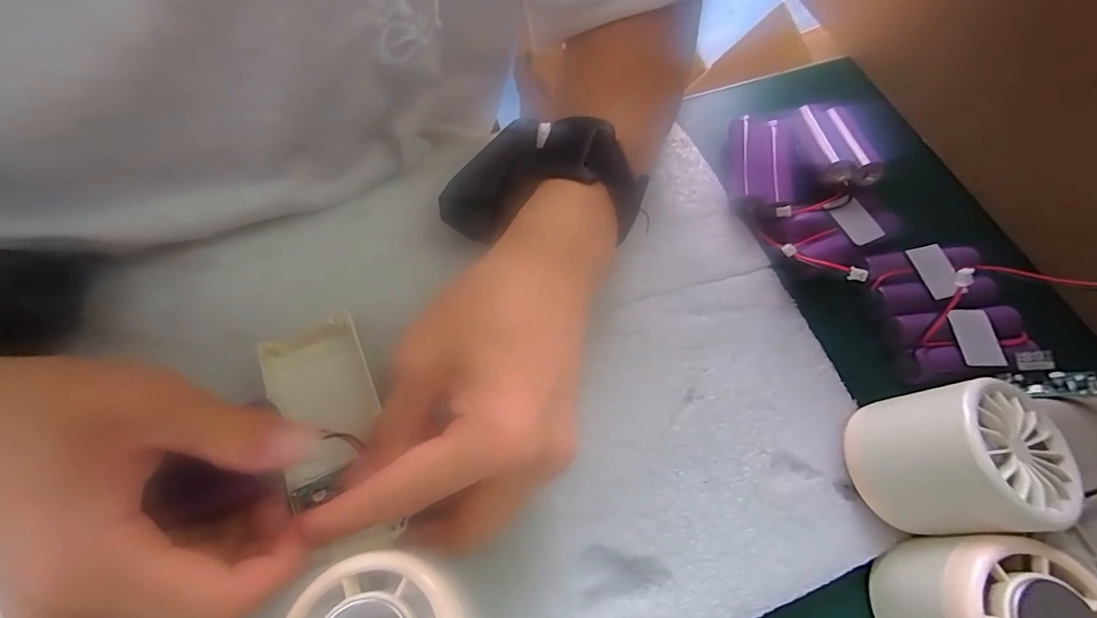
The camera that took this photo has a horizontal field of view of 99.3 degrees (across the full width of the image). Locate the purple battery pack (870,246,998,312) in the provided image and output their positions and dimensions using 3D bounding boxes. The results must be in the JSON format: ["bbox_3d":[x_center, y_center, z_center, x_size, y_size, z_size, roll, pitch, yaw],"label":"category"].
[{"bbox_3d":[0.209,-0.017,0.252,0.065,0.020,0.035,-9,65,-5],"label":"purple battery pack"}]

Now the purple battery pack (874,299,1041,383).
[{"bbox_3d":[0.212,0.013,0.235,0.067,0.017,0.034,-8,65,-5],"label":"purple battery pack"}]

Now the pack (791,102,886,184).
[{"bbox_3d":[0.174,-0.104,0.285,0.038,0.013,0.072,1,54,-2],"label":"pack"}]

